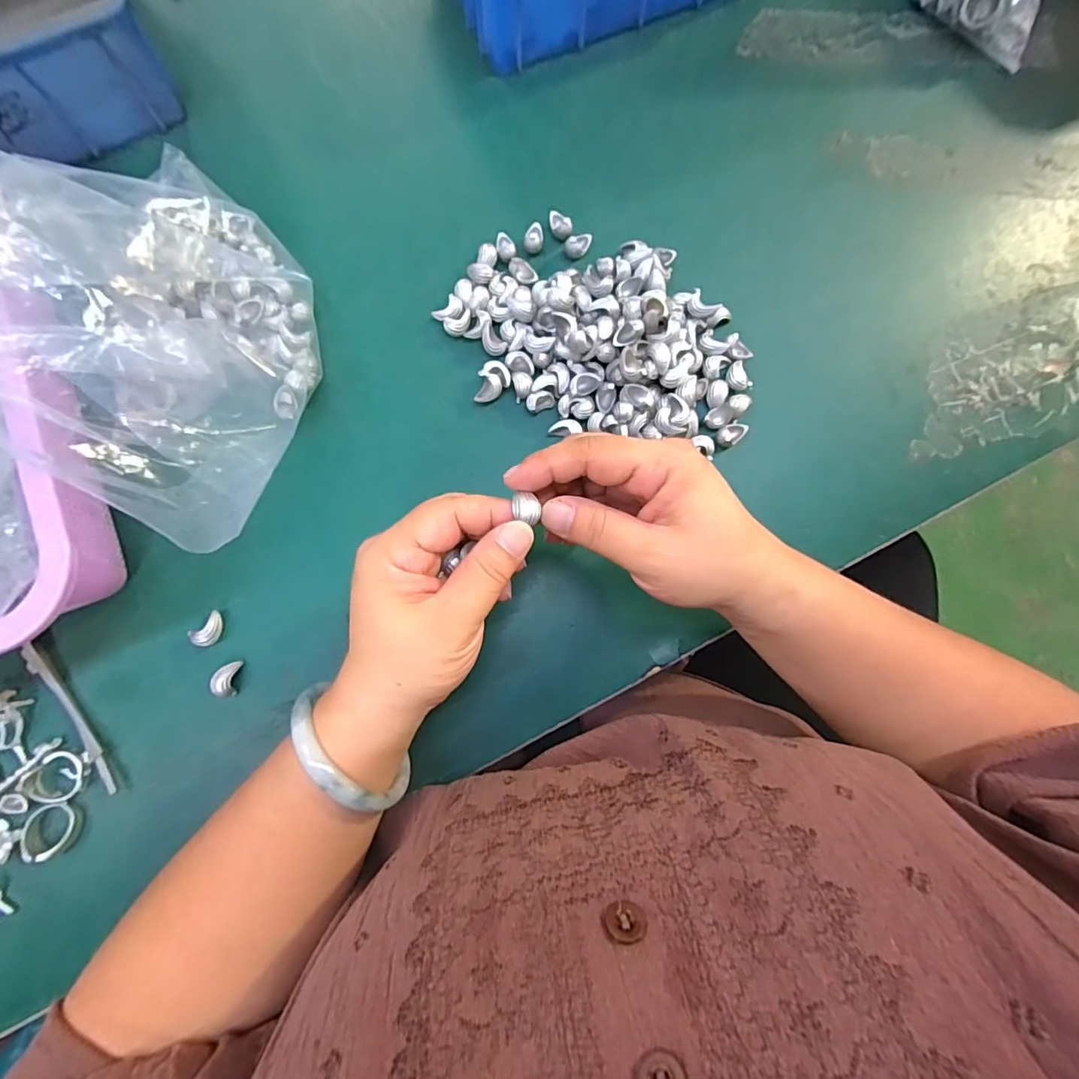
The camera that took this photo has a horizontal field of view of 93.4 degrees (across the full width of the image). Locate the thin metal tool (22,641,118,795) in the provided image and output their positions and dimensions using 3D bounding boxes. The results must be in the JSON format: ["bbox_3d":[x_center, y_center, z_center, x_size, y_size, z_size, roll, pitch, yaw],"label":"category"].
[{"bbox_3d":[-0.259,0.098,0.282,0.009,0.008,0.095,-36,85,-6],"label":"thin metal tool"}]

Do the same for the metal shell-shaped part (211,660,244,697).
[{"bbox_3d":[-0.175,0.078,0.286,0.010,0.013,0.021,14,82,0],"label":"metal shell-shaped part"}]

